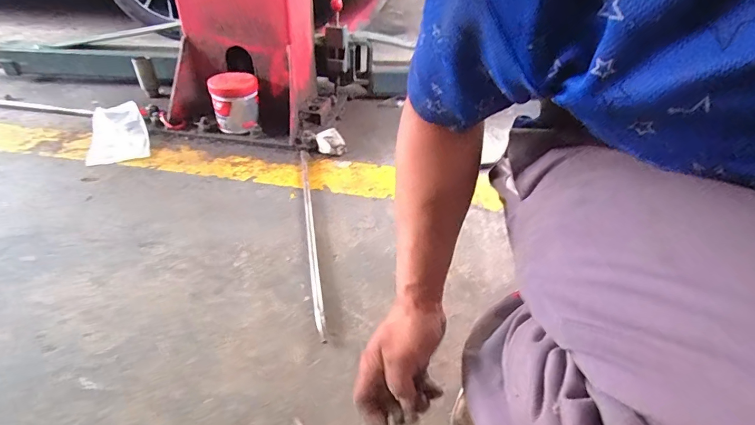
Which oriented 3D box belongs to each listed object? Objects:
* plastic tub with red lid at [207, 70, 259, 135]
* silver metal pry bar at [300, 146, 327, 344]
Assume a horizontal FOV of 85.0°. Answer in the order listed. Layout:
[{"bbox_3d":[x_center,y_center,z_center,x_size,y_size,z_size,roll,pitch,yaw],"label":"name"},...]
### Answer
[{"bbox_3d":[-0.350,-0.267,1.026,0.108,0.137,0.106,-8,38,-15],"label":"plastic tub with red lid"},{"bbox_3d":[-0.128,0.013,0.783,0.013,0.014,0.533,-4,37,-10],"label":"silver metal pry bar"}]

